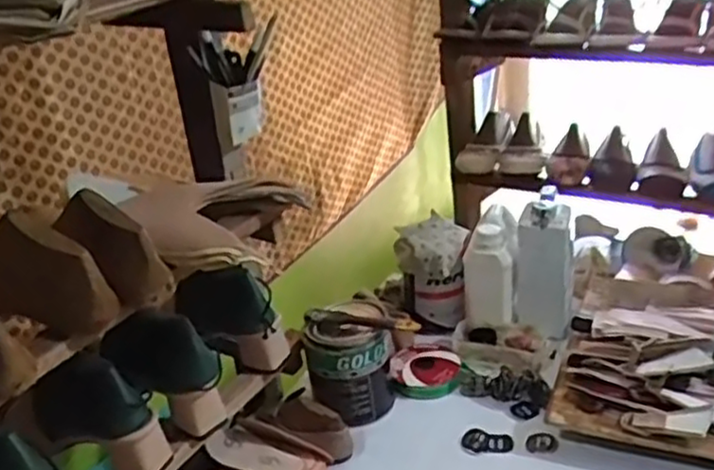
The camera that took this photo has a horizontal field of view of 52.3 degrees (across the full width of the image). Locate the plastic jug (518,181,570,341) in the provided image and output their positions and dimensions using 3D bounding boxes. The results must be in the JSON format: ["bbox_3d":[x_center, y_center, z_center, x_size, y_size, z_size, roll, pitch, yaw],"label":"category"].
[{"bbox_3d":[0.272,0.049,1.046,0.080,0.206,0.076,2,27,15],"label":"plastic jug"}]

